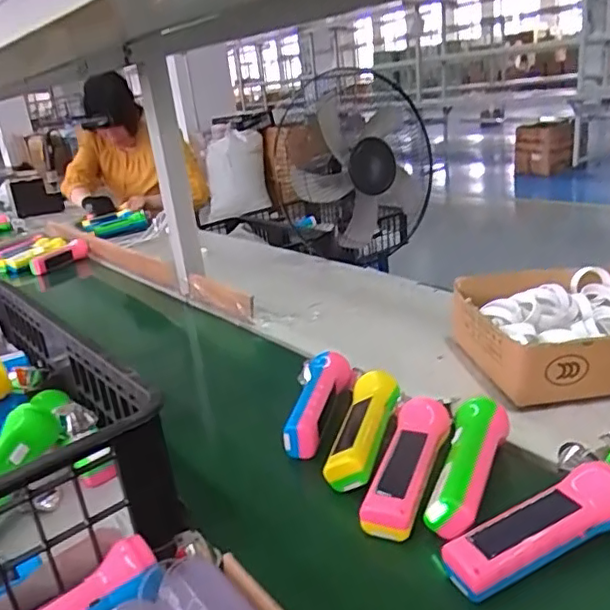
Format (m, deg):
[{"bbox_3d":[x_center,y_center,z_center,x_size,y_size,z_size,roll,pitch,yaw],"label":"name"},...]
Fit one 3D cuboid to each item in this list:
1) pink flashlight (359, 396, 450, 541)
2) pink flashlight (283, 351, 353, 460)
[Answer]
[{"bbox_3d":[0.100,0.147,0.560,0.050,0.048,0.157,3,23,24],"label":"pink flashlight"},{"bbox_3d":[0.014,0.111,0.676,0.053,0.049,0.165,2,35,21],"label":"pink flashlight"}]

